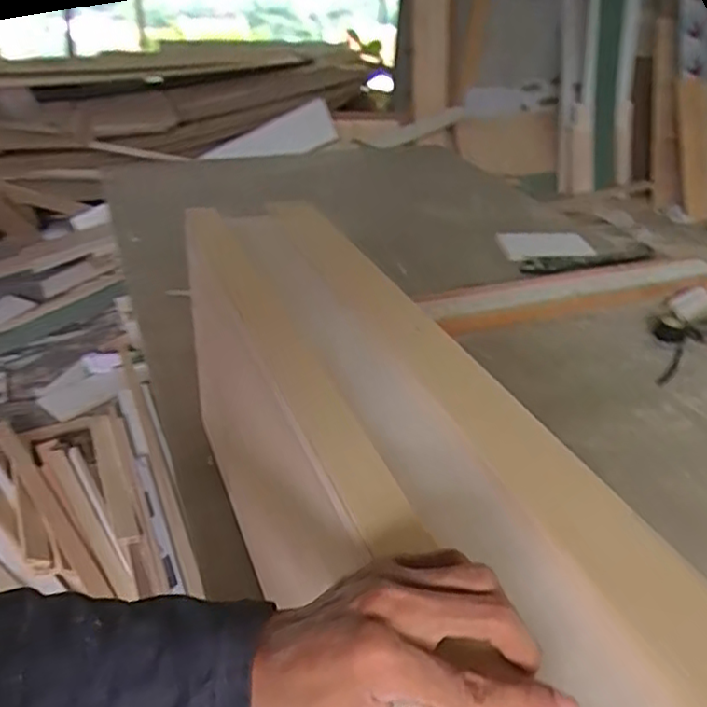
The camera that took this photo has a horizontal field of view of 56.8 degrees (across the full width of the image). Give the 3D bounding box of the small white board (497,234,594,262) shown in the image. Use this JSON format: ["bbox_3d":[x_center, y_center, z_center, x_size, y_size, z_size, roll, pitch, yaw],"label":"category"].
[{"bbox_3d":[0.459,-0.252,1.548,0.241,0.027,0.076,-2,68,-16],"label":"small white board"}]

